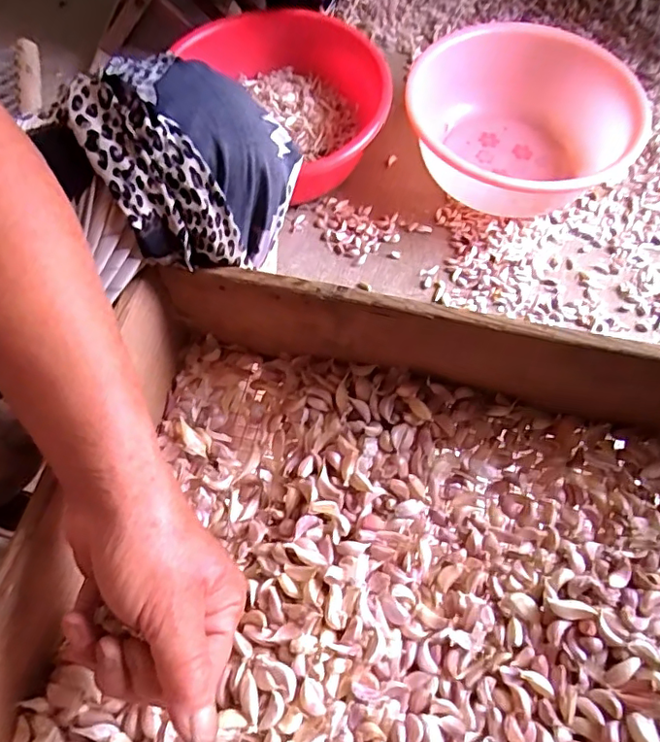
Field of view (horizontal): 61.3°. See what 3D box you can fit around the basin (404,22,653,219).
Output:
[{"bbox_3d":[0.306,-0.395,0.896,0.347,0.136,0.335,0,66,1],"label":"basin"}]

